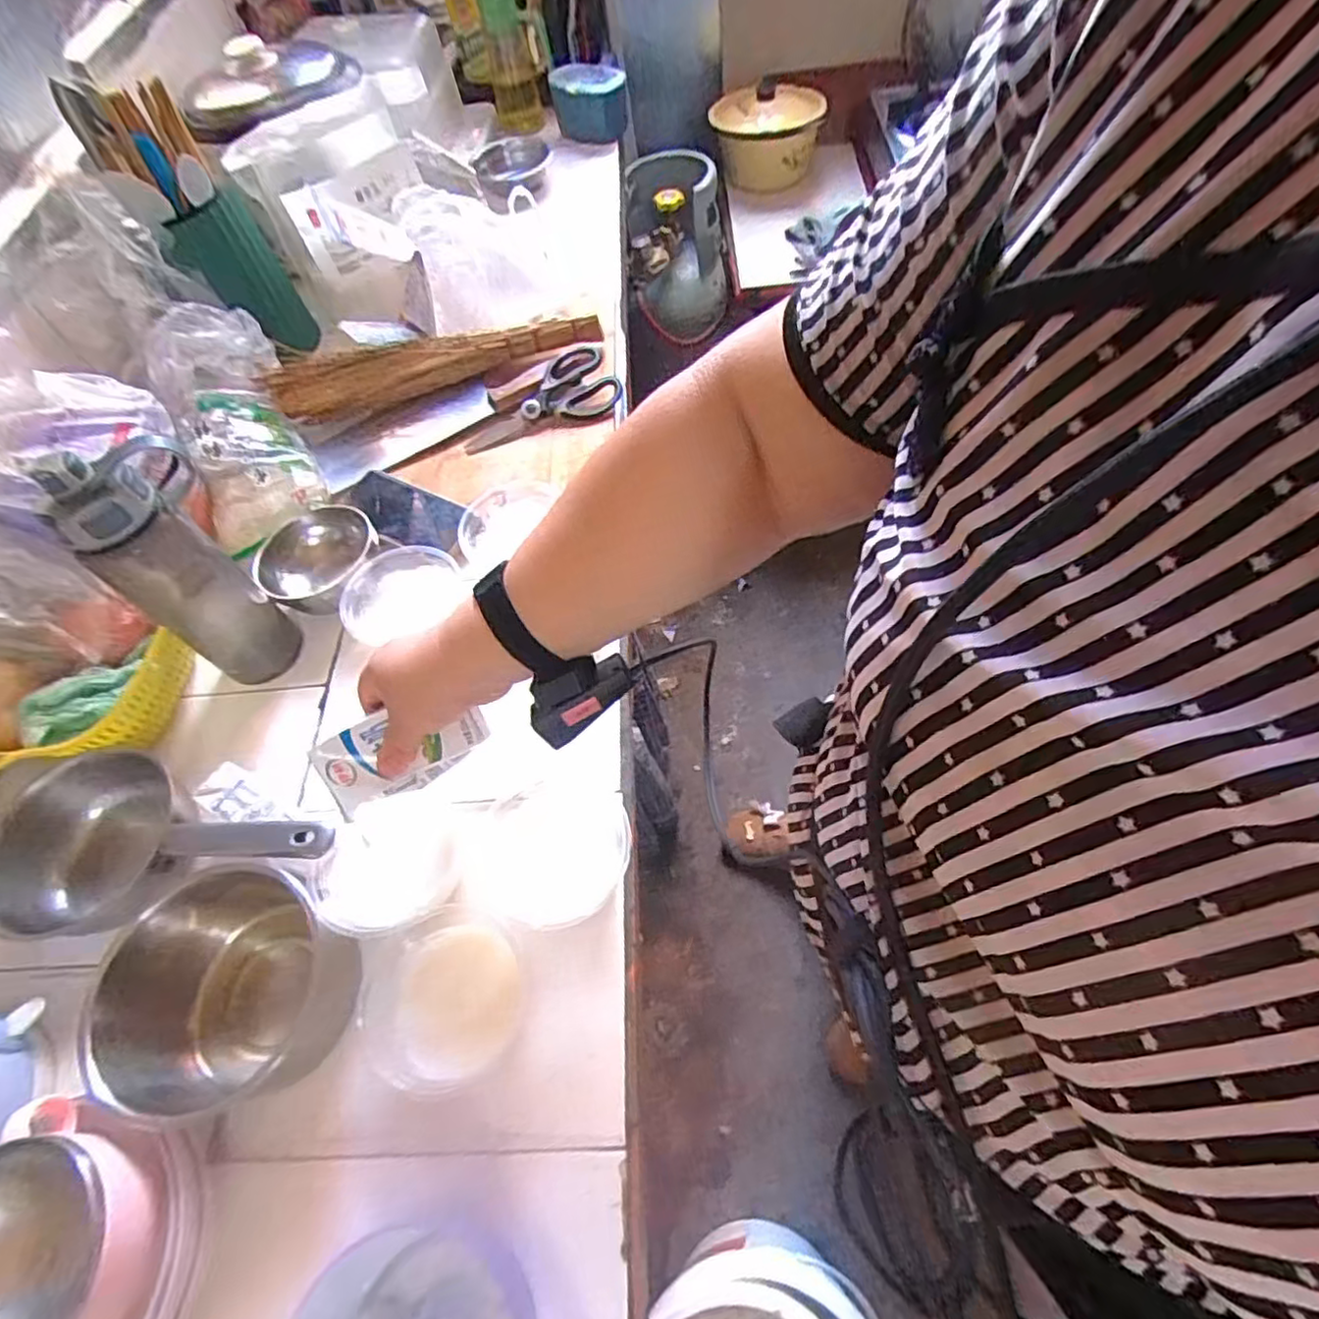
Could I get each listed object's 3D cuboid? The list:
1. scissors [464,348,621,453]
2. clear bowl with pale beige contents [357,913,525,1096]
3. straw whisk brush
[{"bbox_3d":[-0.153,-0.332,0.822,0.201,0.020,0.099,-20,75,-4],"label":"scissors"},{"bbox_3d":[-0.155,0.250,0.478,0.110,0.047,0.106,-2,58,3],"label":"clear bowl with pale beige contents"},{"bbox_3d":[-0.288,-0.383,0.850,0.427,0.058,0.076,-16,58,-5],"label":"straw whisk brush"}]

